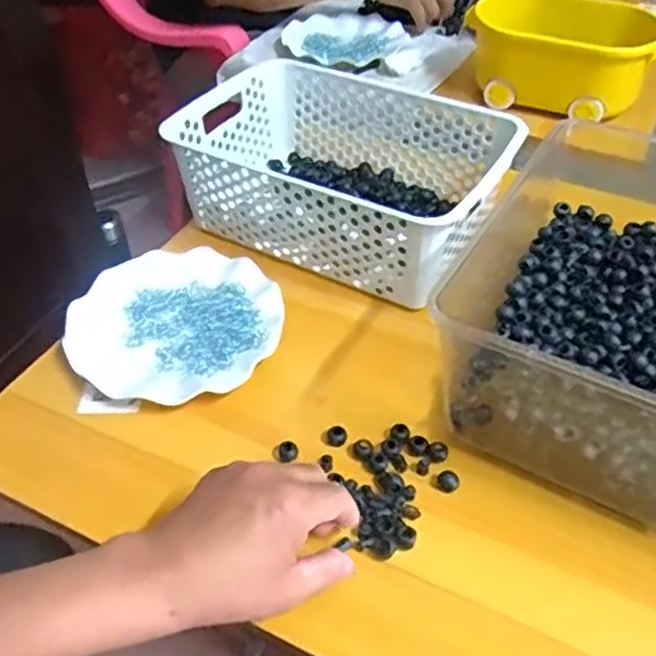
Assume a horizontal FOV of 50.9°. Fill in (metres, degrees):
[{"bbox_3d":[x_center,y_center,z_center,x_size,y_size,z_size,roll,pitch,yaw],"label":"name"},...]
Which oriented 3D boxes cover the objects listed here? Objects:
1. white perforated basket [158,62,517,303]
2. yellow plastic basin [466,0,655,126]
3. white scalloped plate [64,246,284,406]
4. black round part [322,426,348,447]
[{"bbox_3d":[0.017,-0.154,0.701,0.305,0.114,0.206,22,48,21],"label":"white perforated basket"},{"bbox_3d":[0.302,-0.354,0.895,0.250,0.100,0.145,19,47,18],"label":"yellow plastic basin"},{"bbox_3d":[-0.134,-0.003,0.612,0.179,0.026,0.170,0,44,0],"label":"white scalloped plate"},{"bbox_3d":[0.005,0.085,0.534,0.020,0.016,0.012,8,45,8],"label":"black round part"}]

